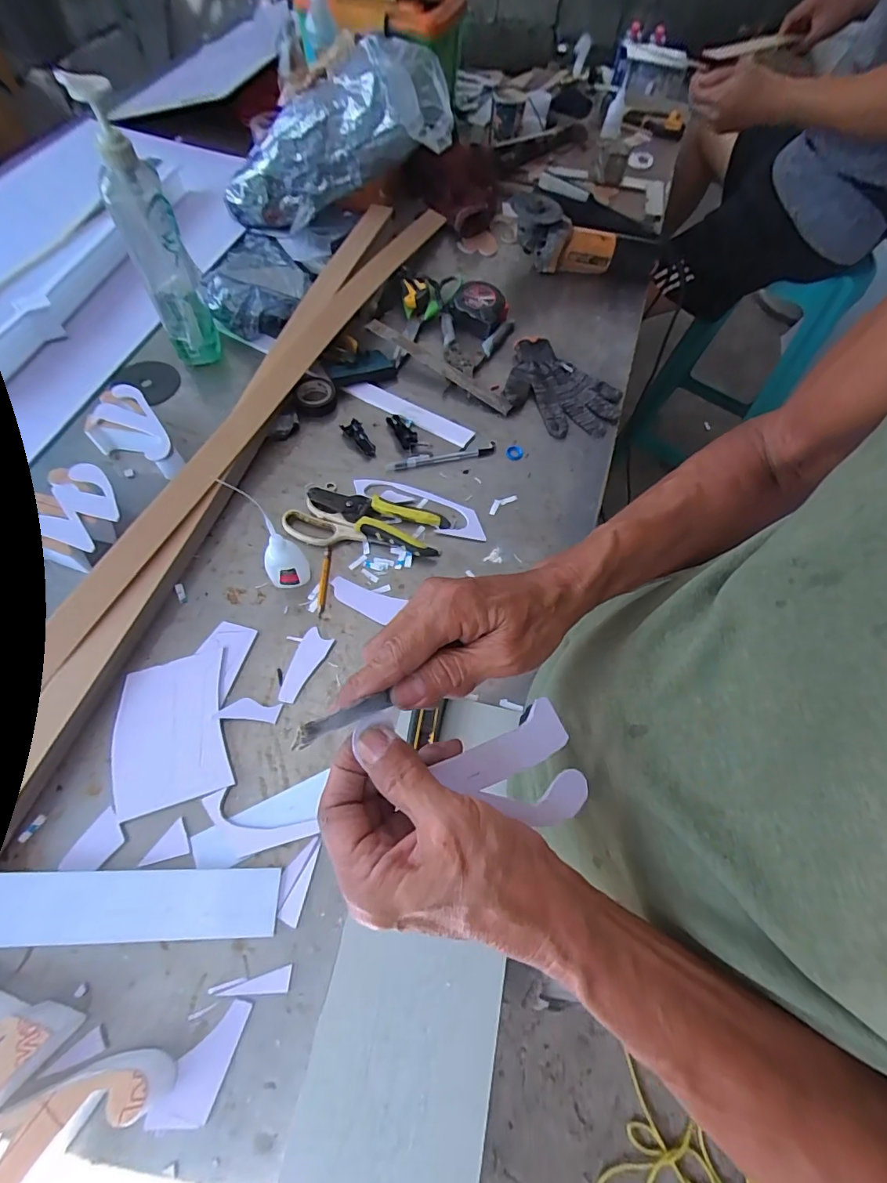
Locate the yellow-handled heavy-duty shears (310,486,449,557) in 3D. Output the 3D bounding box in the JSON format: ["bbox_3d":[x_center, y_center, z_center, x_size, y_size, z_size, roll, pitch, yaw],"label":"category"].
[{"bbox_3d":[-0.082,-0.093,0.593,0.171,0.020,0.063,20,63,6],"label":"yellow-handled heavy-duty shears"}]

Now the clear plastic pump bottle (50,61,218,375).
[{"bbox_3d":[-0.344,-0.416,0.570,0.063,0.269,0.077,-23,67,-15],"label":"clear plastic pump bottle"}]

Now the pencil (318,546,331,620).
[{"bbox_3d":[-0.138,-0.014,0.554,0.009,0.008,0.092,2,63,-3],"label":"pencil"}]

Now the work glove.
[{"bbox_3d":[0.170,-0.303,0.723,0.190,0.021,0.142,36,66,14],"label":"work glove"}]

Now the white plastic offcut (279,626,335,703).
[{"bbox_3d":[-0.147,0.079,0.509,0.031,0.006,0.080,22,63,7],"label":"white plastic offcut"}]

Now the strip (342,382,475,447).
[{"bbox_3d":[-0.048,-0.258,0.688,0.194,0.007,0.034,29,67,10],"label":"strip"}]

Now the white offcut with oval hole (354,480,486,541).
[{"bbox_3d":[-0.030,-0.110,0.613,0.181,0.007,0.050,22,63,7],"label":"white offcut with oval hole"}]

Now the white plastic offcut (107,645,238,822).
[{"bbox_3d":[-0.267,0.134,0.468,0.103,0.007,0.137,-13,65,-11],"label":"white plastic offcut"}]

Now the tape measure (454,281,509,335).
[{"bbox_3d":[0.061,-0.454,0.777,0.086,0.046,0.071,32,65,12],"label":"tape measure"}]

